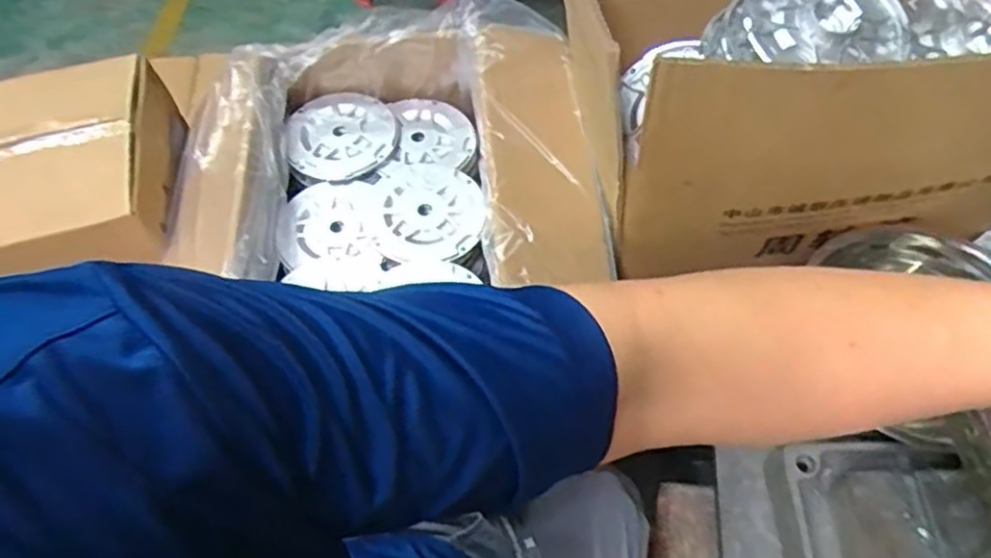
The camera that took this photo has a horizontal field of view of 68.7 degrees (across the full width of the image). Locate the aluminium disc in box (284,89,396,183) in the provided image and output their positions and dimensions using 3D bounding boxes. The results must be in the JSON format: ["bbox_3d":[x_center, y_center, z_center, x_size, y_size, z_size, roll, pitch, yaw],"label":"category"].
[{"bbox_3d":[-0.187,-0.177,0.877,0.124,0.021,0.123,-2,59,3],"label":"aluminium disc in box"}]

